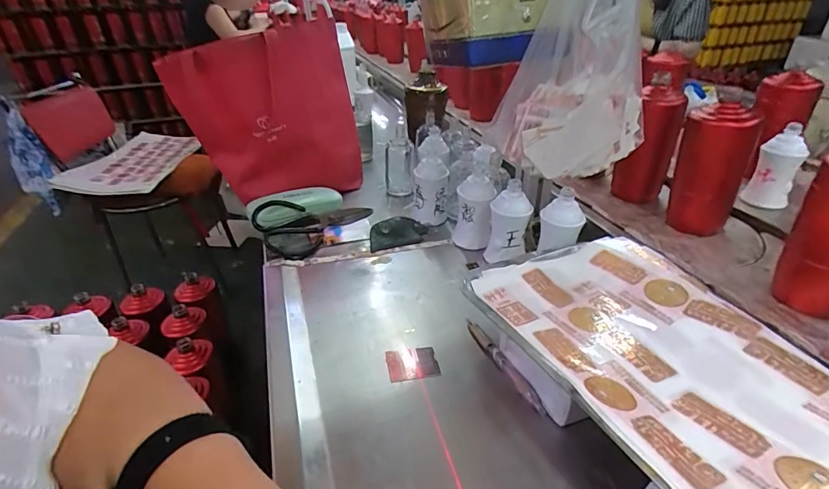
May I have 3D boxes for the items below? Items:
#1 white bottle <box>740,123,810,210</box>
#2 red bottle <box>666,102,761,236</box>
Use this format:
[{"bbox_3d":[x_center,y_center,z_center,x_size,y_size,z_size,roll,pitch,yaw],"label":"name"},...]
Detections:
[{"bbox_3d":[0.532,-0.113,0.649,0.042,0.114,0.049,-14,31,-19],"label":"white bottle"},{"bbox_3d":[0.421,-0.108,0.626,0.084,0.175,0.089,16,35,32],"label":"red bottle"}]

